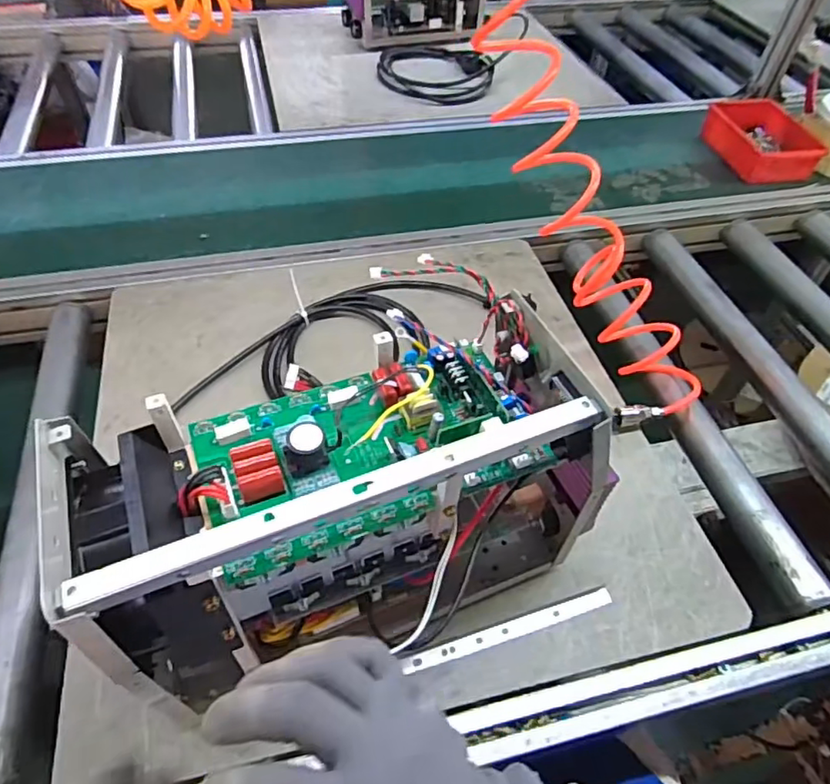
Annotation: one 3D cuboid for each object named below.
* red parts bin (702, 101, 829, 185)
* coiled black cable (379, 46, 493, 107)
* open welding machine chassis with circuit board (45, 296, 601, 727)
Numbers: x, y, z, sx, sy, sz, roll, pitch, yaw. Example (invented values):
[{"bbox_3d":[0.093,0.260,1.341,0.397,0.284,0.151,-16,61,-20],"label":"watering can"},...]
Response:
[{"bbox_3d":[0.626,-0.467,1.059,0.140,0.060,0.222,-4,51,-6],"label":"red parts bin"},{"bbox_3d":[0.044,-0.687,1.232,0.234,0.028,0.304,-7,52,-9],"label":"coiled black cable"},{"bbox_3d":[-0.043,0.093,0.445,0.346,0.240,0.143,-16,54,-16],"label":"open welding machine chassis with circuit board"}]

